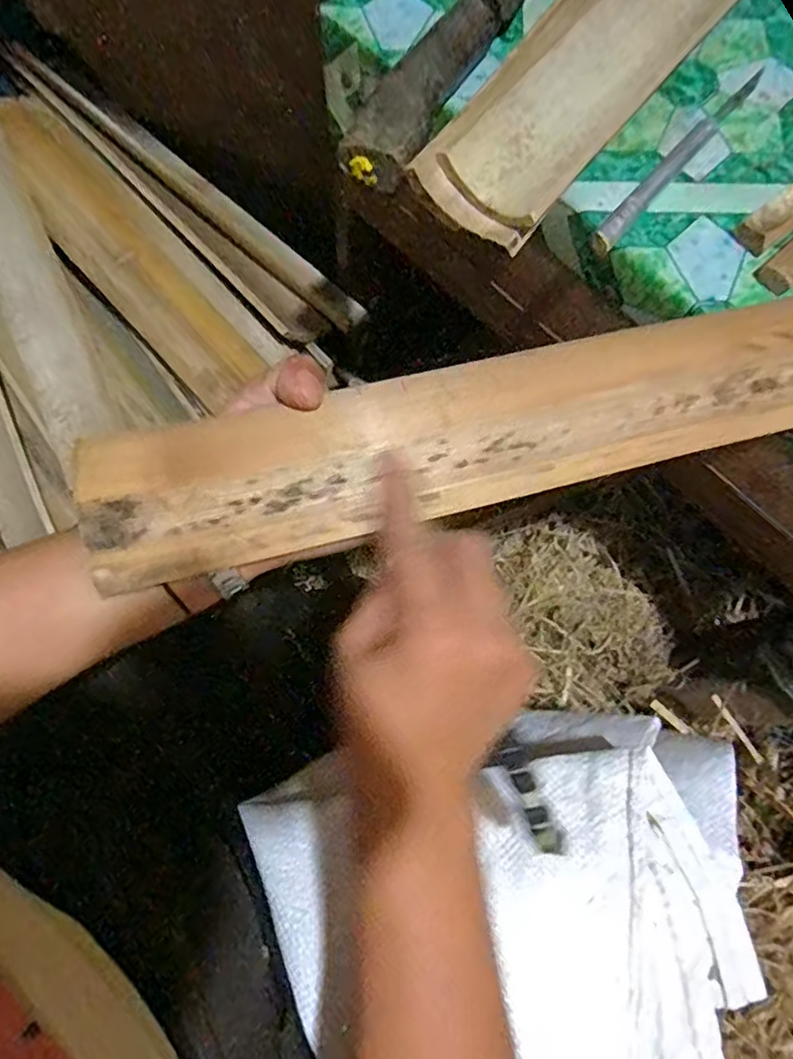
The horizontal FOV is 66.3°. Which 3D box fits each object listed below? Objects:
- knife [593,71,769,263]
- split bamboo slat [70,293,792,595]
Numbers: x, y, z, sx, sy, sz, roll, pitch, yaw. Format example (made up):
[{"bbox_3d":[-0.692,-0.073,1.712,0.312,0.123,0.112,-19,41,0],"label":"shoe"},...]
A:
[{"bbox_3d":[0.167,-0.219,0.354,0.011,0.014,0.181,38,75,10],"label":"knife"},{"bbox_3d":[0.070,-0.056,0.295,0.421,0.017,0.072,-14,73,-8],"label":"split bamboo slat"}]

